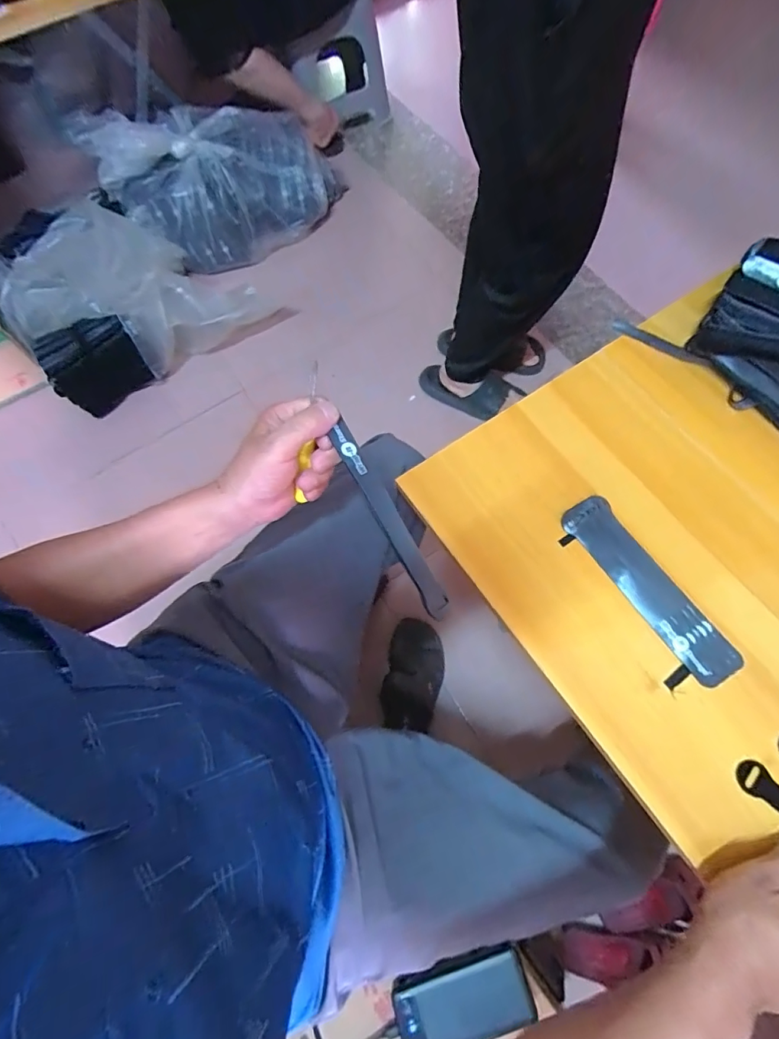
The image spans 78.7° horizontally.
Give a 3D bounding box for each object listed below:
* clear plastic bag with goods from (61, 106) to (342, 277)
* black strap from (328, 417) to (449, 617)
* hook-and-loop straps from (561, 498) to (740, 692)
[{"bbox_3d":[-0.405,-0.870,1.219,0.581,0.298,0.244,-22,70,-6],"label":"clear plastic bag with goods"},{"bbox_3d":[0.000,0.000,0.395,0.018,0.011,0.177,-29,87,-9],"label":"black strap"},{"bbox_3d":[0.246,0.068,0.463,0.067,0.011,0.199,-29,71,-9],"label":"hook-and-loop straps"}]

